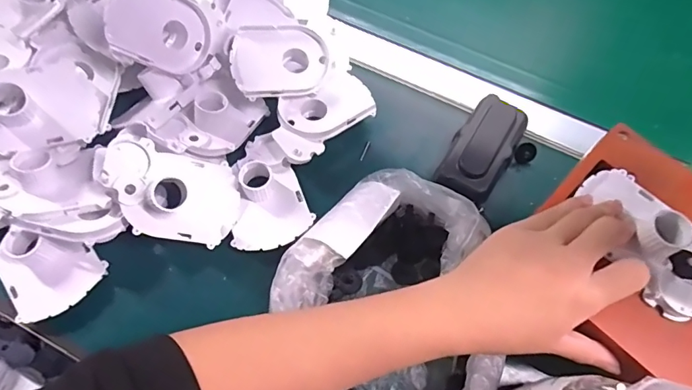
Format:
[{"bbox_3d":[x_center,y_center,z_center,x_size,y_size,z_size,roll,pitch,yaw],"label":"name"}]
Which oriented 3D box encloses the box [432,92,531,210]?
[{"bbox_3d":[0.126,-0.043,0.418,0.052,0.034,0.095,30,67,10],"label":"box"}]

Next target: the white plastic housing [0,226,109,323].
[{"bbox_3d":[-0.230,0.056,0.349,0.067,0.029,0.066,-31,71,-16],"label":"white plastic housing"}]

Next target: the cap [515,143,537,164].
[{"bbox_3d":[0.165,-0.038,0.419,0.017,0.013,0.016,1,65,-3],"label":"cap"}]

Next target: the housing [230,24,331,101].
[{"bbox_3d":[-0.060,-0.119,0.415,0.083,0.032,0.063,-6,89,-12],"label":"housing"}]

